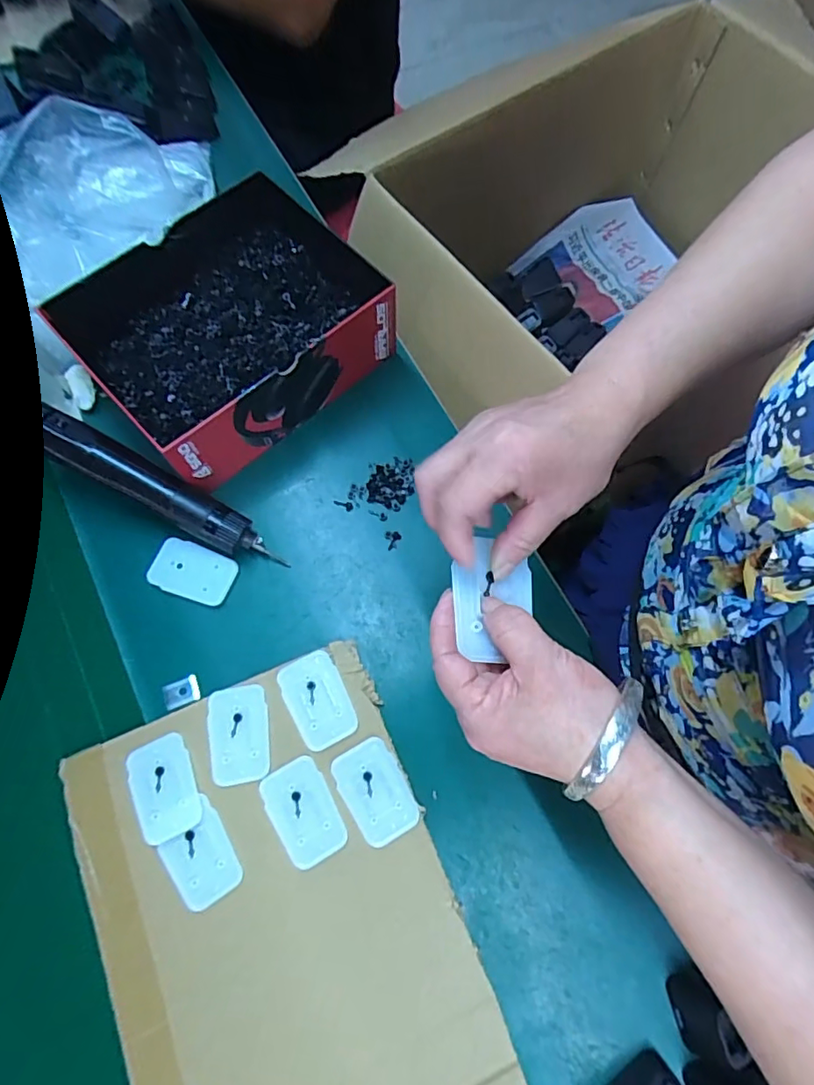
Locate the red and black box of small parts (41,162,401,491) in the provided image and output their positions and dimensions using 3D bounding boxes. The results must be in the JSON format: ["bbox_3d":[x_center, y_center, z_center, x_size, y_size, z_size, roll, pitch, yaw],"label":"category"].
[{"bbox_3d":[-0.169,-0.201,0.514,0.234,0.085,0.212,-40,77,-17],"label":"red and black box of small parts"}]

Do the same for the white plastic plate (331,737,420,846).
[{"bbox_3d":[-0.024,0.187,0.413,0.046,0.005,0.069,-28,73,-11],"label":"white plastic plate"}]

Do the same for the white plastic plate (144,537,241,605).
[{"bbox_3d":[-0.184,0.025,0.473,0.068,0.007,0.044,19,71,5],"label":"white plastic plate"}]

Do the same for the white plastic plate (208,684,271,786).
[{"bbox_3d":[-0.130,0.147,0.424,0.044,0.005,0.070,-9,71,-5],"label":"white plastic plate"}]

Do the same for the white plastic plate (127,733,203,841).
[{"bbox_3d":[-0.181,0.182,0.409,0.044,0.006,0.069,-23,72,-9],"label":"white plastic plate"}]

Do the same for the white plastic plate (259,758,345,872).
[{"bbox_3d":[-0.076,0.199,0.406,0.044,0.004,0.070,-29,73,-11],"label":"white plastic plate"}]

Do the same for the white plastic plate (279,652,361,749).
[{"bbox_3d":[-0.071,0.124,0.434,0.046,0.004,0.070,-26,73,-10],"label":"white plastic plate"}]

